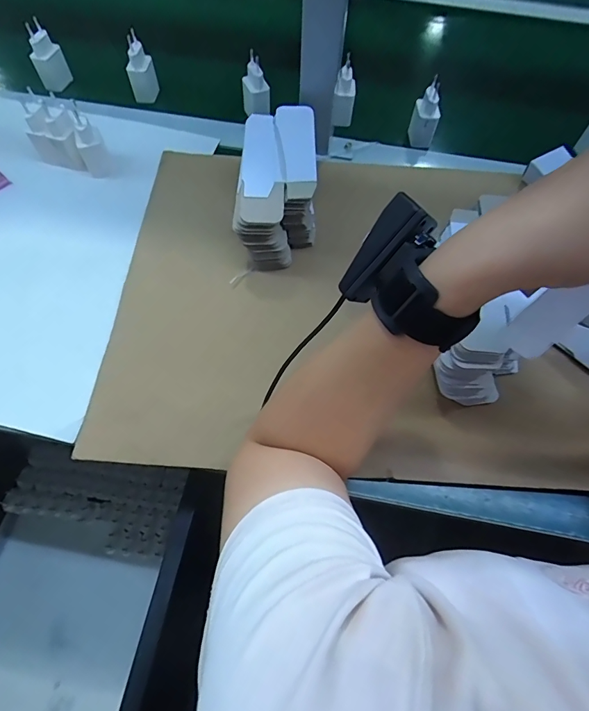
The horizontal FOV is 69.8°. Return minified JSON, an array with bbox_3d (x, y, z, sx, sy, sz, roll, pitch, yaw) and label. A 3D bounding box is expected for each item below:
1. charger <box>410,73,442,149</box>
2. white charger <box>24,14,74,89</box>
[{"bbox_3d":[0.175,-0.318,0.561,0.032,0.073,0.043,11,63,3],"label":"charger"},{"bbox_3d":[-0.350,-0.423,0.596,0.030,0.070,0.039,29,65,12],"label":"white charger"}]

